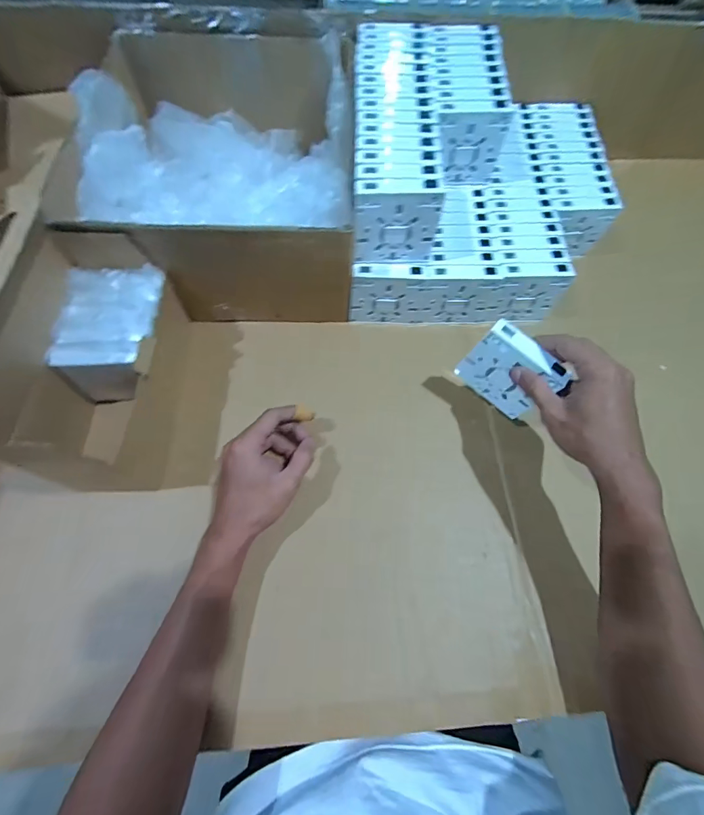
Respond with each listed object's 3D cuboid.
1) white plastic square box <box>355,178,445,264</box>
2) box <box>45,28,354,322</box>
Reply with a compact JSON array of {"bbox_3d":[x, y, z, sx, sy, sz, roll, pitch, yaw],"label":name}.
[{"bbox_3d":[0.047,-0.193,0.414,0.088,0.088,0.020,-1,63,-2],"label":"white plastic square box"},{"bbox_3d":[-0.148,-0.304,0.500,0.280,0.173,0.353,-1,63,-2],"label":"box"}]

